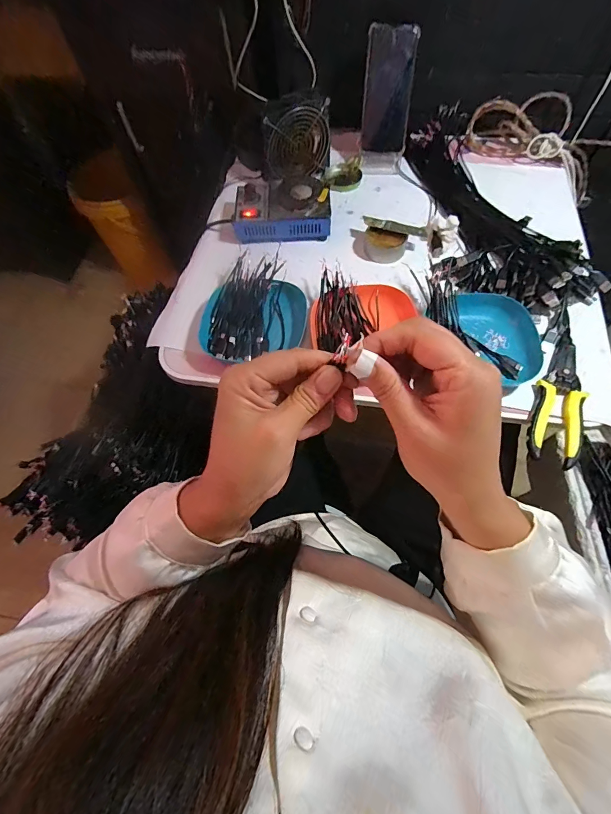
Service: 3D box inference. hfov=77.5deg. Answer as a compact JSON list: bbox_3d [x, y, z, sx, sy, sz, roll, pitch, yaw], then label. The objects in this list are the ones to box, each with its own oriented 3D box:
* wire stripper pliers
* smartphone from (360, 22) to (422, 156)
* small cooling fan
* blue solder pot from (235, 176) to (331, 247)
[{"bbox_3d":[0.309,-0.019,0.462,0.055,0.014,0.188,17,67,11],"label":"wire stripper pliers"},{"bbox_3d":[0.139,-0.522,0.634,0.081,0.162,0.008,-3,37,-8],"label":"smartphone"},{"bbox_3d":[-0.014,-0.437,0.623,0.119,0.119,0.029,-30,67,-11],"label":"small cooling fan"},{"bbox_3d":[-0.036,-0.313,0.600,0.150,0.052,0.090,-1,65,3],"label":"blue solder pot"}]

